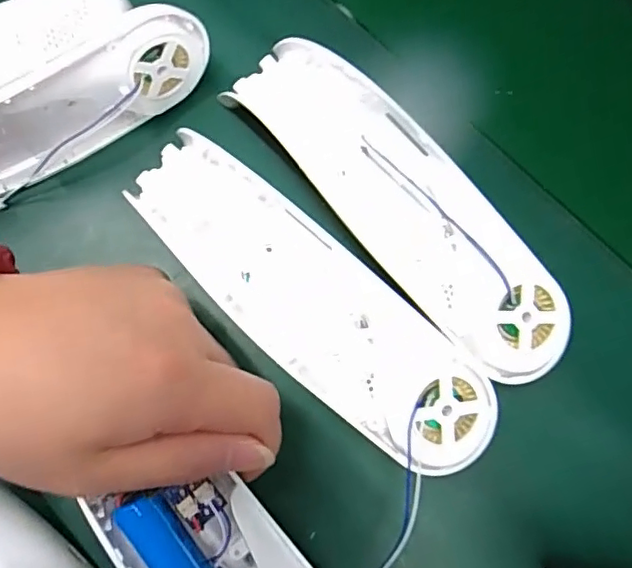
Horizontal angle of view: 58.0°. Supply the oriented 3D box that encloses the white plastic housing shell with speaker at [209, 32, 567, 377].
[{"bbox_3d":[0.033,-0.037,0.251,0.189,0.030,0.058,43,82,8],"label":"white plastic housing shell with speaker"}]

